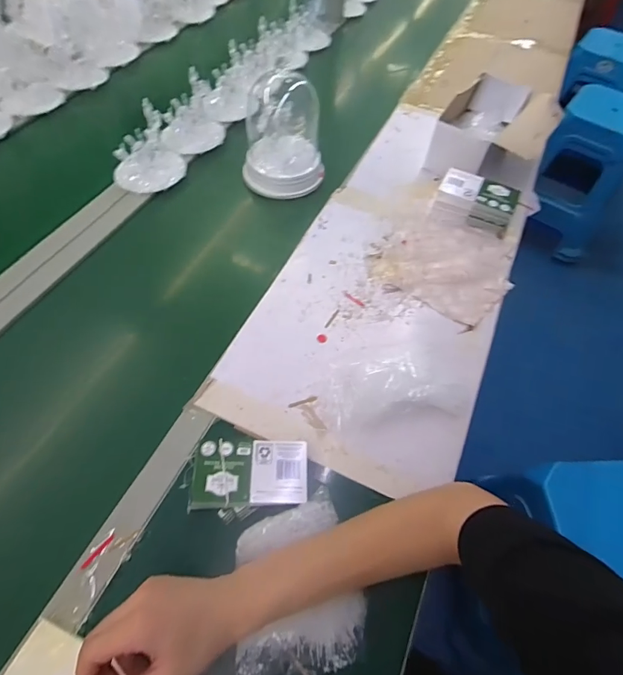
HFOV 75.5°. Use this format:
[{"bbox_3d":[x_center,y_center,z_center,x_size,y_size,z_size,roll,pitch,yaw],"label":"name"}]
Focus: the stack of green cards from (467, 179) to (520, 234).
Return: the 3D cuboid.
[{"bbox_3d":[0.326,-0.233,0.724,0.072,0.055,0.067,22,60,11],"label":"stack of green cards"}]

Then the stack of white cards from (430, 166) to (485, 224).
[{"bbox_3d":[0.259,-0.248,0.730,0.070,0.056,0.071,21,59,10],"label":"stack of white cards"}]

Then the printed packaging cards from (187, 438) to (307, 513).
[{"bbox_3d":[-0.070,0.157,0.466,0.129,0.022,0.074,-1,58,-3],"label":"printed packaging cards"}]

